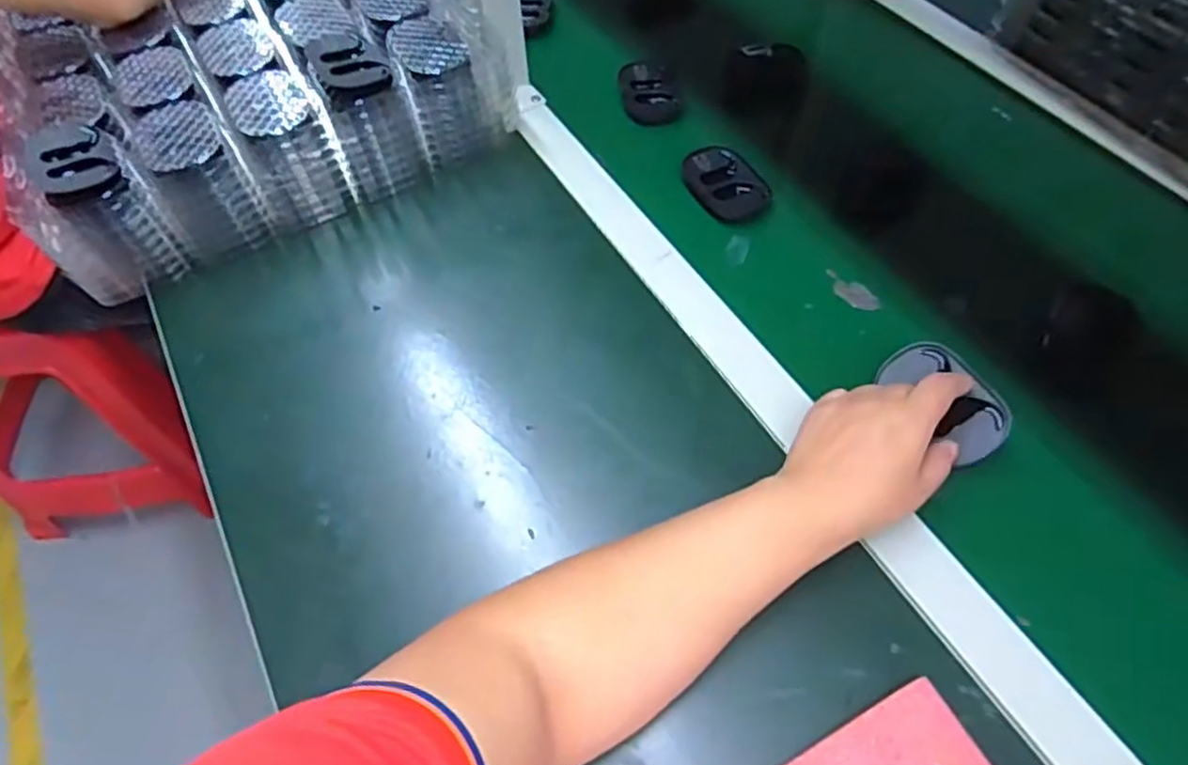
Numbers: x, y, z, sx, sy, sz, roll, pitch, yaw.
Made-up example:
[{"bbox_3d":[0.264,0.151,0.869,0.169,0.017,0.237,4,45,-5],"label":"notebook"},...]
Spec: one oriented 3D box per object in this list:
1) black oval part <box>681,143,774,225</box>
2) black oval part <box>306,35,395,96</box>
[{"bbox_3d":[0.116,-0.177,0.620,0.061,0.012,0.088,-22,60,-16],"label":"black oval part"},{"bbox_3d":[-0.202,-0.262,0.576,0.053,0.011,0.076,-27,61,-18],"label":"black oval part"}]

